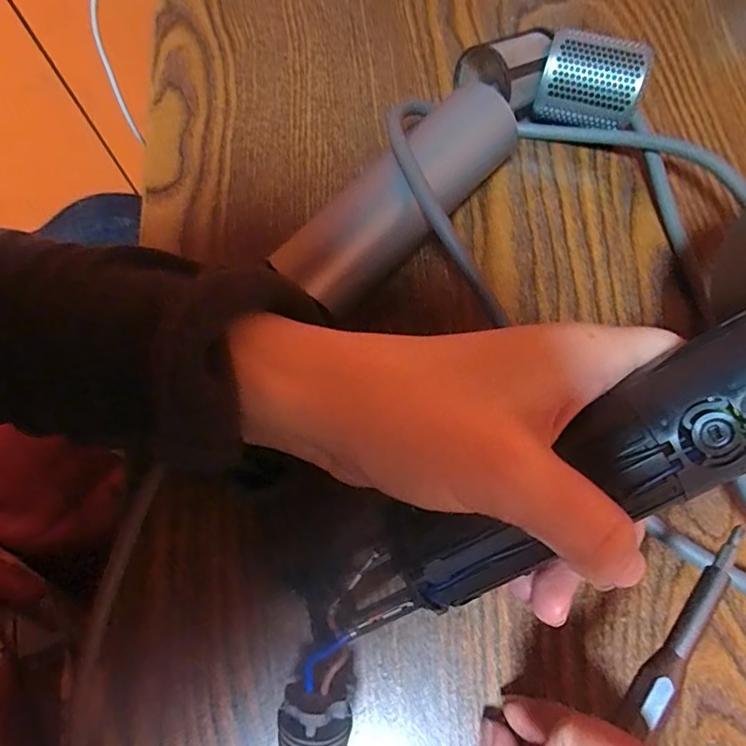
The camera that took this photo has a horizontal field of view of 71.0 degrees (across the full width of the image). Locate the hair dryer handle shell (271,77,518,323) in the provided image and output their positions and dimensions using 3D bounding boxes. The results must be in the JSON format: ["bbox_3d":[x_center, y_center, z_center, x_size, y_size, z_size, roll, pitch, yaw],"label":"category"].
[{"bbox_3d":[0.012,-0.071,0.224,0.032,0.036,0.117,40,77,14],"label":"hair dryer handle shell"}]

